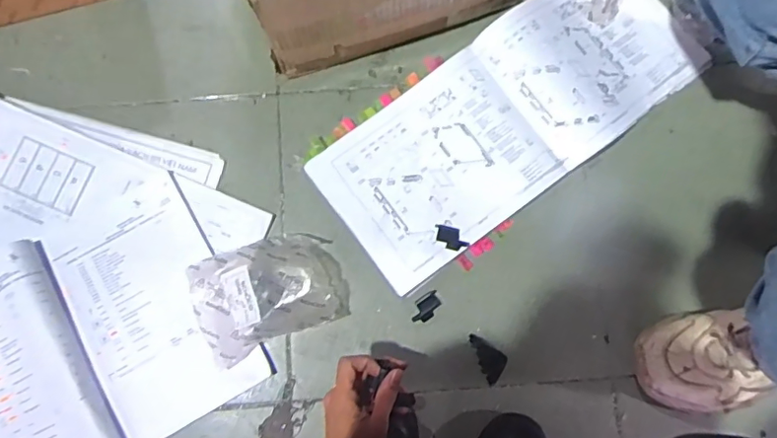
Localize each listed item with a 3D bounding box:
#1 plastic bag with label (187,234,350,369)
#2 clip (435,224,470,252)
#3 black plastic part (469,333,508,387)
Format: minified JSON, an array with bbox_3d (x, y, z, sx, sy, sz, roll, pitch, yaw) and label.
[{"bbox_3d":[-0.144,0.086,0.664,0.175,0.067,0.128,-22,85,-5],"label":"plastic bag with label"},{"bbox_3d":[0.080,0.025,0.701,0.047,0.007,0.027,18,81,3],"label":"clip"},{"bbox_3d":[0.128,0.172,0.690,0.034,0.008,0.064,-23,81,-4],"label":"black plastic part"}]

